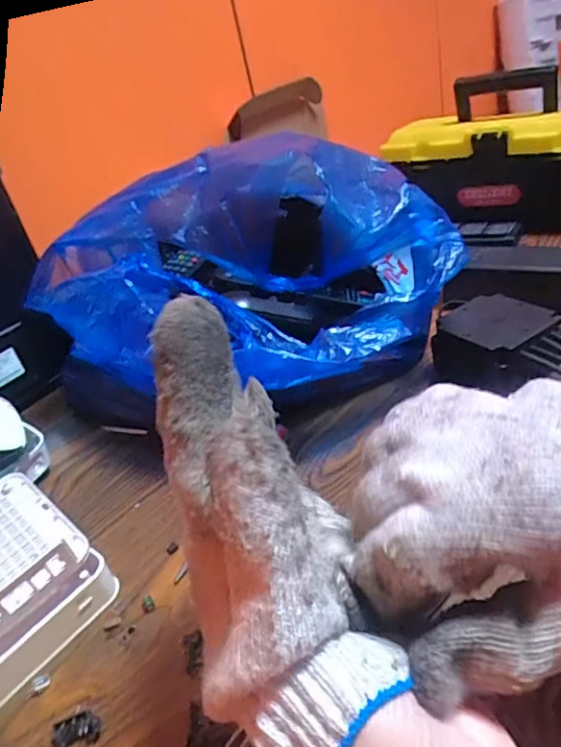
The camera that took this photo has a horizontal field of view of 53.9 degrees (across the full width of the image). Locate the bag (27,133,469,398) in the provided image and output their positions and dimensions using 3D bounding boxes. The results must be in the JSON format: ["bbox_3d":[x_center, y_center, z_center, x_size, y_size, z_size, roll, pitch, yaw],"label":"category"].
[{"bbox_3d":[-0.034,-0.096,0.487,0.358,0.160,0.227,1,34,24],"label":"bag"}]

